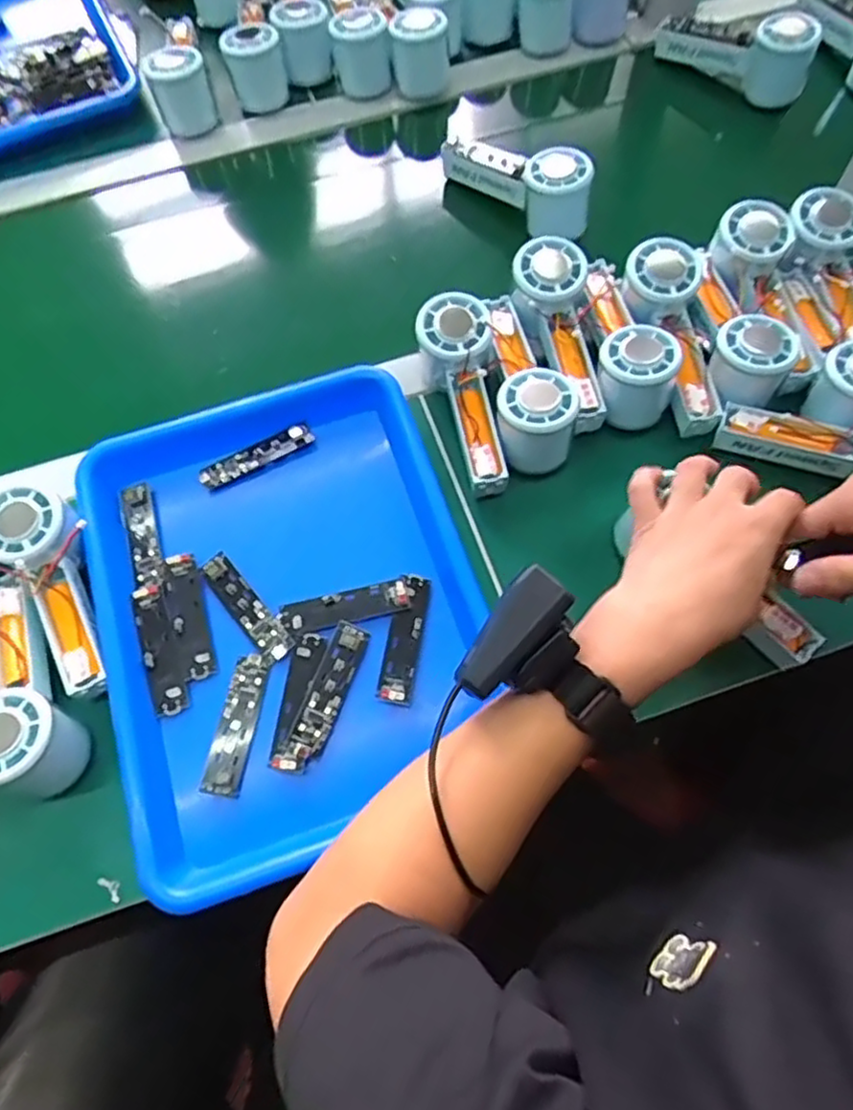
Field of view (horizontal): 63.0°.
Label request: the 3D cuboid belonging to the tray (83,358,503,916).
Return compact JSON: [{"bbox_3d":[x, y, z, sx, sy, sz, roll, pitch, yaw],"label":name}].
[{"bbox_3d":[-0.098,0.029,0.497,0.264,0.035,0.332,-19,67,-7],"label":"tray"}]

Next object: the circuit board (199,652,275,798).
[{"bbox_3d":[-0.126,0.112,0.466,0.025,0.004,0.093,8,67,5],"label":"circuit board"}]

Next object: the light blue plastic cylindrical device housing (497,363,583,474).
[{"bbox_3d":[0.082,-0.100,0.524,0.056,0.069,0.057,-1,67,1],"label":"light blue plastic cylindrical device housing"}]

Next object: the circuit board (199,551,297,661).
[{"bbox_3d":[-0.127,0.036,0.493,0.022,0.011,0.088,-39,71,-14],"label":"circuit board"}]

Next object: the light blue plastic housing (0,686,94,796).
[{"bbox_3d":[-0.255,0.118,0.441,0.055,0.062,0.056,-1,67,1],"label":"light blue plastic housing"}]

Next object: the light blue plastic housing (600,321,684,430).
[{"bbox_3d":[0.159,-0.133,0.537,0.056,0.071,0.056,-1,67,1],"label":"light blue plastic housing"}]

